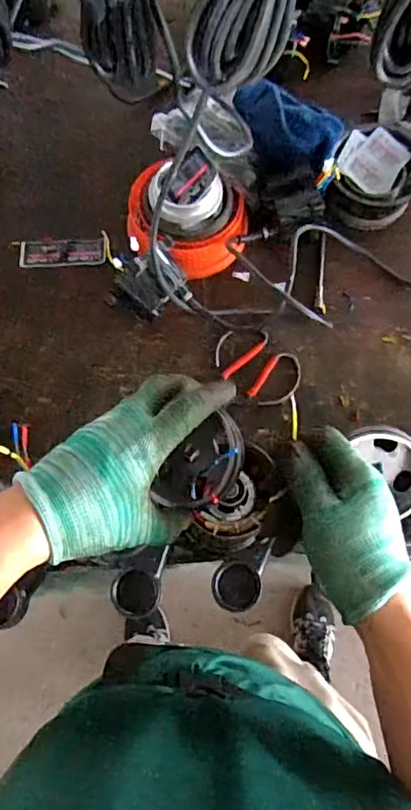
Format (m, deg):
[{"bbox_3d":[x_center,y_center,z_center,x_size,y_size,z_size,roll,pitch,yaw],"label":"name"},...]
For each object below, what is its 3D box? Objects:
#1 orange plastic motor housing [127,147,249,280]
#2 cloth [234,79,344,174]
[{"bbox_3d":[-0.024,-0.247,0.700,0.166,0.085,0.138,11,74,3],"label":"orange plastic motor housing"},{"bbox_3d":[0.109,-0.369,0.697,0.163,0.049,0.106,33,76,9],"label":"cloth"}]

